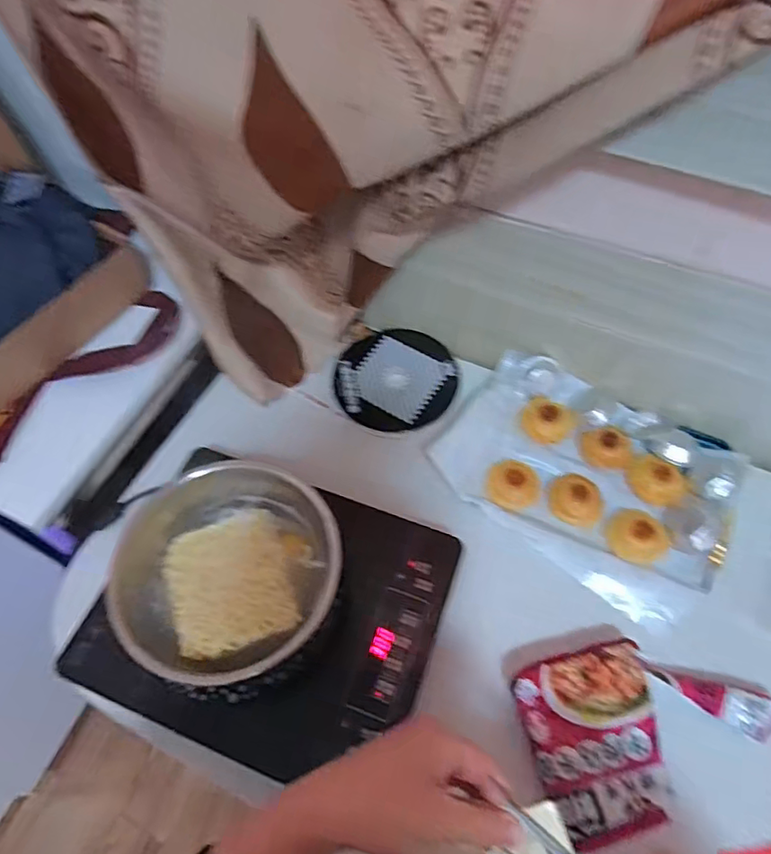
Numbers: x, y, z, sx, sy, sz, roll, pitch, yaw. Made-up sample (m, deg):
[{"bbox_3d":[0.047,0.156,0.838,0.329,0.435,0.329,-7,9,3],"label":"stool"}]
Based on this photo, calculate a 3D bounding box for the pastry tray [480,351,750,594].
[{"bbox_3d":[0.268,0.045,0.711,0.314,0.045,0.219,20,61,12],"label":"pastry tray"}]

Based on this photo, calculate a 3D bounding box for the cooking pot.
[{"bbox_3d":[-0.145,0.139,0.564,0.202,0.080,0.202,0,59,0],"label":"cooking pot"}]

